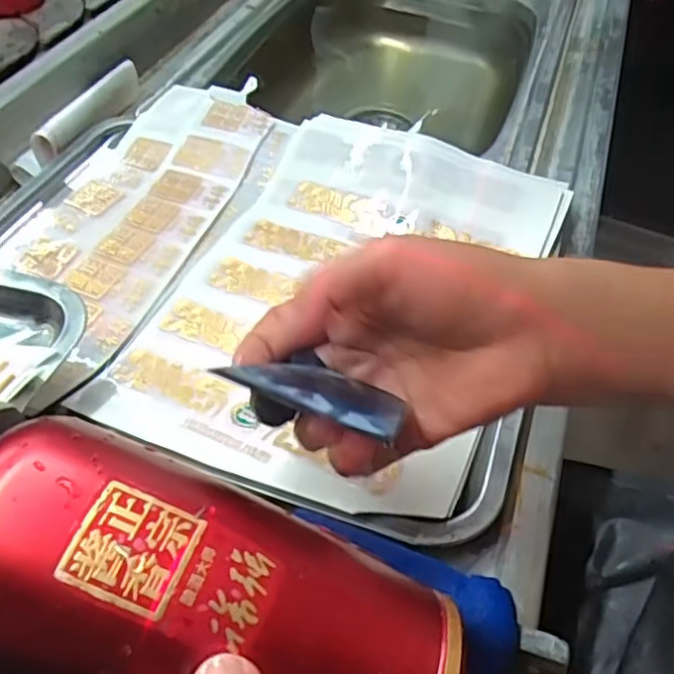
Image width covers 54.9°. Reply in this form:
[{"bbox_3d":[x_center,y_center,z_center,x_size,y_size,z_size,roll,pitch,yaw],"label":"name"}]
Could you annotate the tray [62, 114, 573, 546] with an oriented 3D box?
[{"bbox_3d":[0.010,-0.035,0.411,0.228,0.025,0.312,15,50,13],"label":"tray"}]

